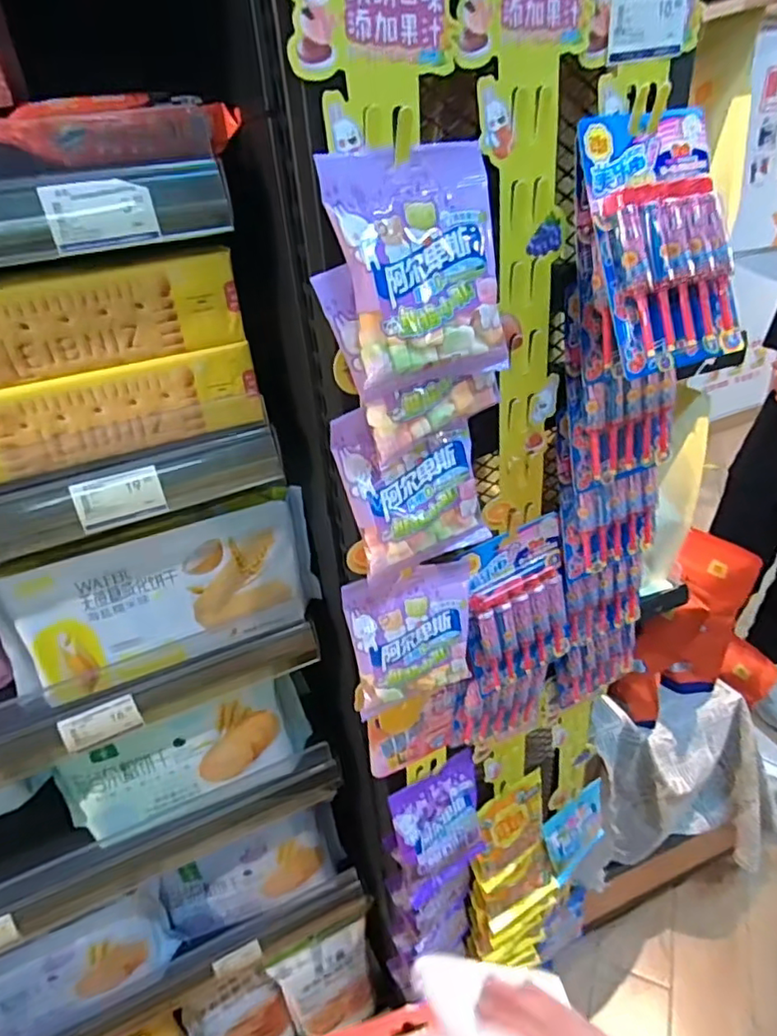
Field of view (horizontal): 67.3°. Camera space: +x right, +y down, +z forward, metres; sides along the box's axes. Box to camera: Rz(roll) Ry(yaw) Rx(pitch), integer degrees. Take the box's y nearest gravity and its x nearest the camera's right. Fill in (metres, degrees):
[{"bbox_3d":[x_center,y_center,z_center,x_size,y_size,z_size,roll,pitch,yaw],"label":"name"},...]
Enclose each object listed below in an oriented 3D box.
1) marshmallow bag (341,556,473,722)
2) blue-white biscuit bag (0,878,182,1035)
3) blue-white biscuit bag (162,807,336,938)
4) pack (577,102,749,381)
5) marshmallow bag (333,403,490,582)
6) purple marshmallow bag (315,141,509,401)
[{"bbox_3d":[0.023,0.104,0.526,0.113,0.129,0.027,-16,33,-15],"label":"marshmallow bag"},{"bbox_3d":[-0.417,0.590,0.752,0.259,0.186,0.036,-19,34,-20],"label":"blue-white biscuit bag"},{"bbox_3d":[-0.198,0.506,0.829,0.229,0.167,0.038,-16,33,-16],"label":"blue-white biscuit bag"},{"bbox_3d":[0.204,-0.202,0.421,0.108,0.177,0.022,-18,7,-18],"label":"pack"},{"bbox_3d":[0.023,-0.023,0.454,0.116,0.129,0.022,-17,34,-17],"label":"marshmallow bag"},{"bbox_3d":[0.023,-0.157,0.376,0.111,0.134,0.038,-22,35,-24],"label":"purple marshmallow bag"}]

